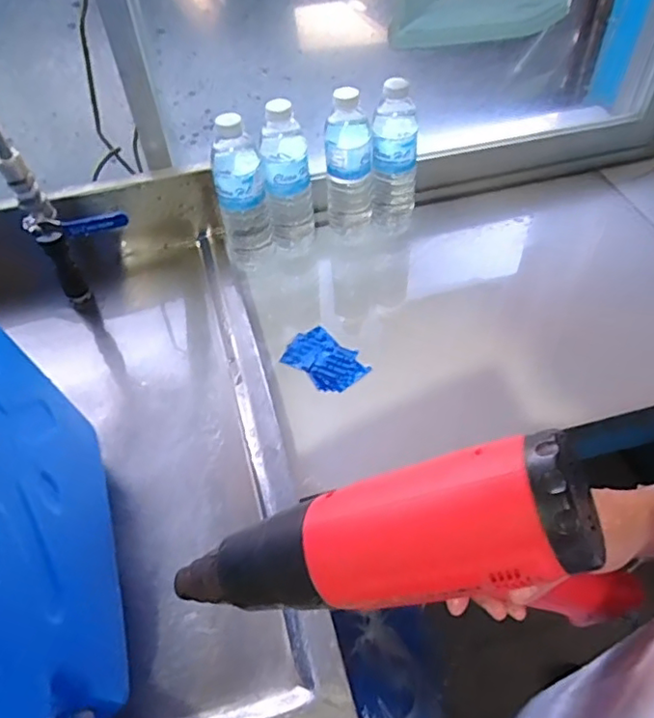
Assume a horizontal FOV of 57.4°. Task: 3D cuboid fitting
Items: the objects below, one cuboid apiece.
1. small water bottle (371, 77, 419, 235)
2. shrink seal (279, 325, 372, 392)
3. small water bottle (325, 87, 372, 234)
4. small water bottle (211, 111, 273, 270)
[{"bbox_3d":[0.090,-0.269,0.803,0.063,0.207,0.073,2,50,5],"label":"small water bottle"},{"bbox_3d":[-0.002,-0.002,0.715,0.067,0.009,0.104,-38,58,-26],"label":"shrink seal"},{"bbox_3d":[0.028,-0.259,0.790,0.061,0.192,0.076,-4,50,0],"label":"small water bottle"},{"bbox_3d":[-0.108,-0.211,0.757,0.061,0.192,0.064,-11,50,-6],"label":"small water bottle"}]

